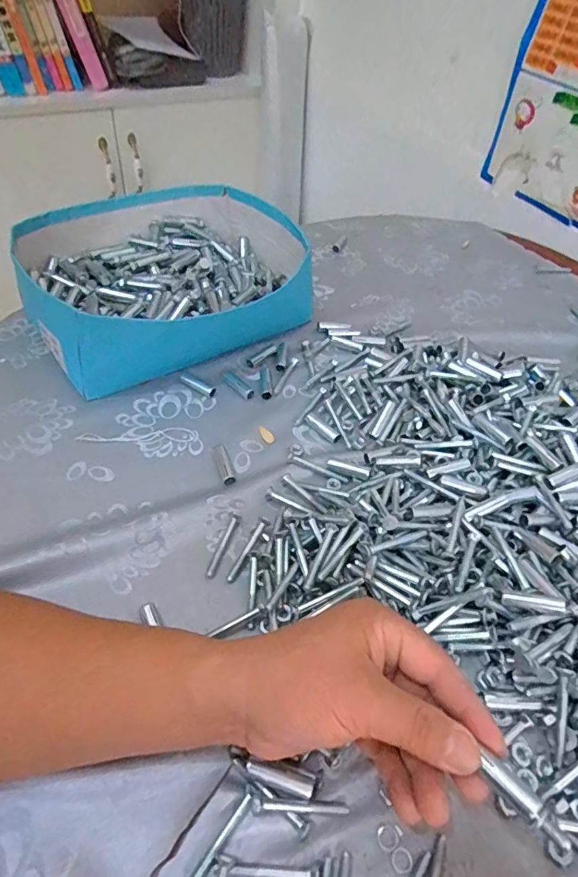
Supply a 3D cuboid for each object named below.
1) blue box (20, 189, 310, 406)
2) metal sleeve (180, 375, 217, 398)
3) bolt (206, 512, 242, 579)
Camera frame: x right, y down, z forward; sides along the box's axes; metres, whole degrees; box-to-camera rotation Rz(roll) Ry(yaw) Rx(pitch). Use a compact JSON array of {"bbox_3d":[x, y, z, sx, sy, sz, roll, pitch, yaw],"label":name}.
[{"bbox_3d":[-0.128,-0.183,0.578,0.306,0.092,0.255,-26,55,-26],"label":"blue box"},{"bbox_3d":[-0.093,-0.055,0.521,0.045,0.008,0.012,29,51,20],"label":"metal sleeve"},{"bbox_3d":[-0.050,0.083,0.400,0.010,0.004,0.058,14,48,7],"label":"bolt"}]

